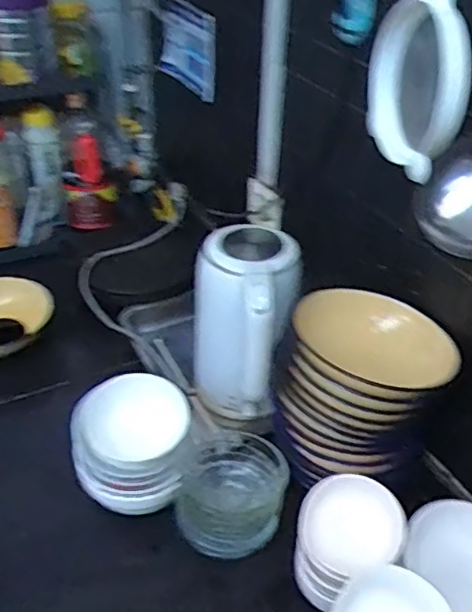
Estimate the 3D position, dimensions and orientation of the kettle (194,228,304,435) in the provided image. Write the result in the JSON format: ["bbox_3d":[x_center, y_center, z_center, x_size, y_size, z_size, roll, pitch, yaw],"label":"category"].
[{"bbox_3d":[0.013,0.047,0.888,0.144,0.276,0.181,0,38,-3],"label":"kettle"}]

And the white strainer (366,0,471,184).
[{"bbox_3d":[0.144,-0.209,0.460,0.040,0.201,0.124,0,38,-3],"label":"white strainer"}]

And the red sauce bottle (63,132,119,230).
[{"bbox_3d":[-0.305,-0.241,1.272,0.108,0.215,0.090,-6,39,-11],"label":"red sauce bottle"}]

